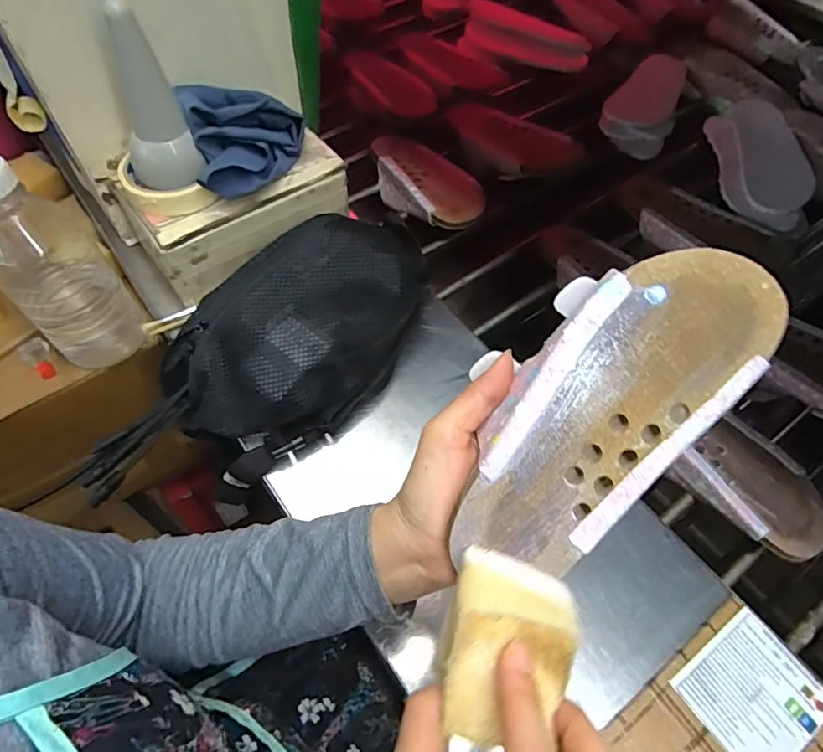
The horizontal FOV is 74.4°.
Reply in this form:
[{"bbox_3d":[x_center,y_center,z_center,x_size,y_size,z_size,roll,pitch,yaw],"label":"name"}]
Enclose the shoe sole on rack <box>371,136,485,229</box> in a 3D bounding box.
[{"bbox_3d":[0.016,-0.247,0.687,0.091,0.054,0.208,-32,64,-22],"label":"shoe sole on rack"}]

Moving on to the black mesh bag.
[{"bbox_3d":[-0.106,-0.020,0.458,0.140,0.098,0.355,34,61,17],"label":"black mesh bag"}]

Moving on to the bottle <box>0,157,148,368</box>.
[{"bbox_3d":[-0.343,-0.105,0.516,0.089,0.221,0.094,-35,66,-23],"label":"bottle"}]

